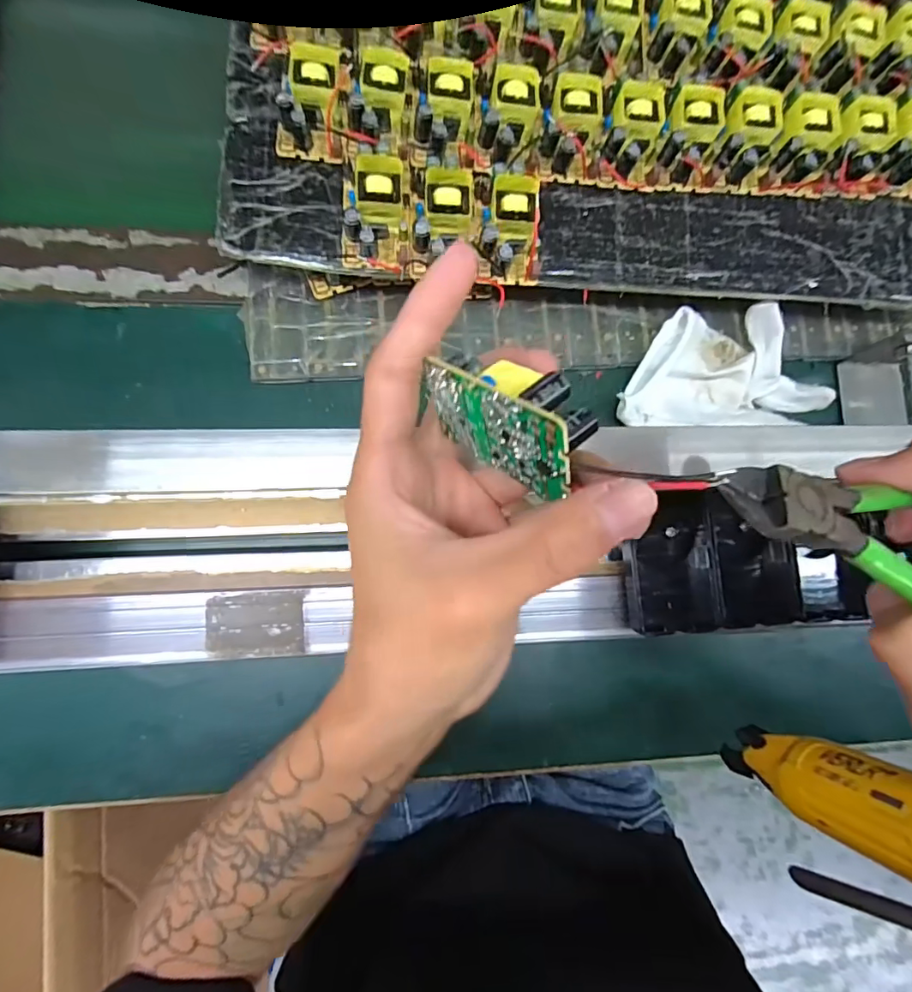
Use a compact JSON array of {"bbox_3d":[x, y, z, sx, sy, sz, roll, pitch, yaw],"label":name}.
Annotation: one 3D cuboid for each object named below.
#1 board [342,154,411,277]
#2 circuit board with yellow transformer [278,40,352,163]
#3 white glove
[{"bbox_3d":[-0.044,-0.155,0.276,0.036,0.021,0.054,1,85,-6],"label":"board"},{"bbox_3d":[-0.078,-0.221,0.278,0.036,0.021,0.061,5,84,-6],"label":"circuit board with yellow transformer"},{"bbox_3d":[0.178,-0.081,0.325,0.140,0.026,0.073,2,85,-6],"label":"white glove"}]

